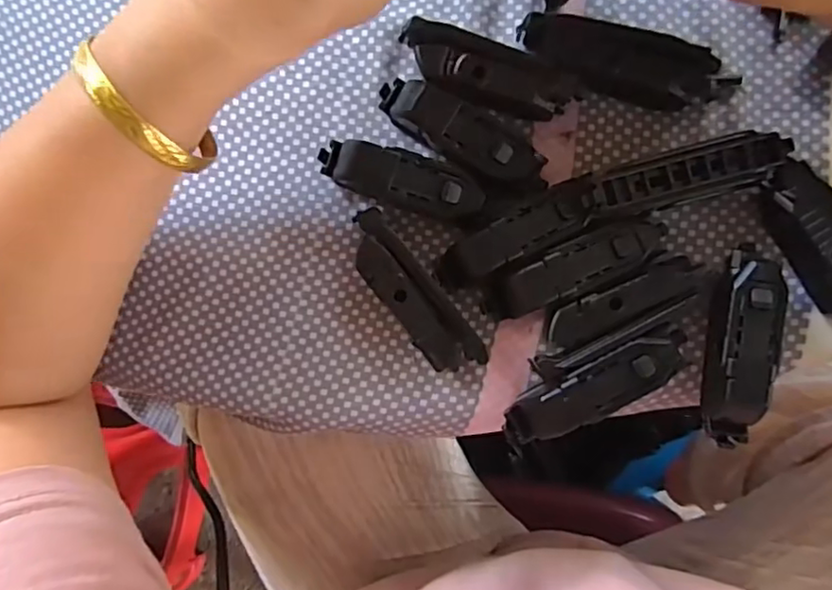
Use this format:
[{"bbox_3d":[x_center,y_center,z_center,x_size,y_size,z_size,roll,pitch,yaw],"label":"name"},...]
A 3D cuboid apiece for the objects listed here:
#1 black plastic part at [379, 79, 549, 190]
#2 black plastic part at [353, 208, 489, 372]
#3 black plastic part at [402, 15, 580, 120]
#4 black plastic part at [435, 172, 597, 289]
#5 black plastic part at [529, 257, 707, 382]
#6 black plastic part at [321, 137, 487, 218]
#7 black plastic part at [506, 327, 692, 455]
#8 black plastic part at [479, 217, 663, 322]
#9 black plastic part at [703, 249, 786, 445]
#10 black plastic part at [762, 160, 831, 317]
[{"bbox_3d":[0.019,-0.067,0.257,0.077,0.022,0.023,31,90,6],"label":"black plastic part"},{"bbox_3d":[-0.002,-0.001,0.256,0.022,0.022,0.078,-38,84,2],"label":"black plastic part"},{"bbox_3d":[0.028,-0.091,0.258,0.075,0.020,0.027,26,89,6],"label":"black plastic part"},{"bbox_3d":[0.041,-0.024,0.250,0.069,0.028,0.019,-28,85,3],"label":"black plastic part"},{"bbox_3d":[0.083,0.006,0.248,0.080,0.022,0.022,-28,85,3],"label":"black plastic part"},{"bbox_3d":[-0.007,-0.049,0.258,0.072,0.022,0.021,14,88,6],"label":"black plastic part"},{"bbox_3d":[0.073,0.037,0.247,0.080,0.023,0.021,-27,85,3],"label":"black plastic part"},{"bbox_3d":[0.065,-0.011,0.250,0.078,0.024,0.020,-24,85,3],"label":"black plastic part"},{"bbox_3d":[0.129,0.020,0.242,0.022,0.023,0.078,5,87,5],"label":"black plastic part"},{"bbox_3d":[0.166,-0.016,0.242,0.027,0.021,0.077,-38,84,2],"label":"black plastic part"}]

